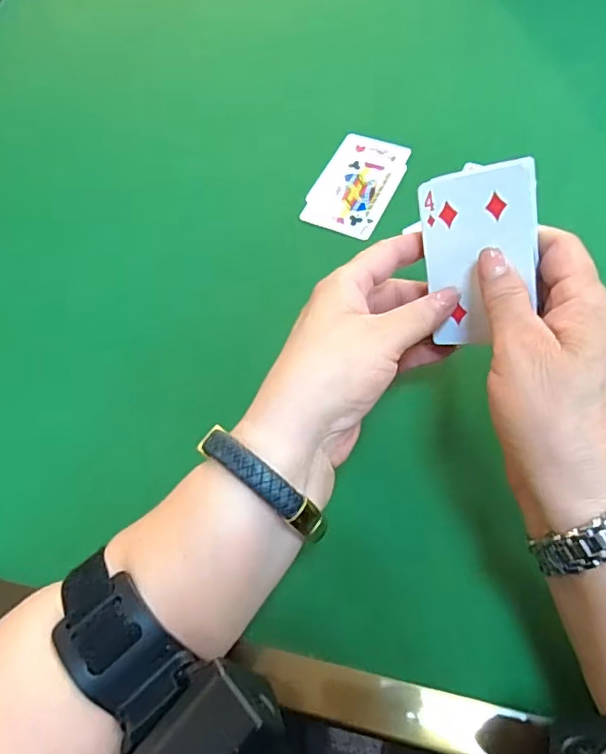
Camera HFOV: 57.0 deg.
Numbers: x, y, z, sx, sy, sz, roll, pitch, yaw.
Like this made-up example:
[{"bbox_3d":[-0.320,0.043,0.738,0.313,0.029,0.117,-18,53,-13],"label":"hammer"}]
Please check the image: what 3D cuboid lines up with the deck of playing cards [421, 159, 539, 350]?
[{"bbox_3d":[0.092,-0.062,0.291,0.057,0.088,0.009,2,17,40],"label":"deck of playing cards"}]

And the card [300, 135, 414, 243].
[{"bbox_3d":[0.043,-0.155,0.448,0.061,0.007,0.105,22,65,13],"label":"card"}]

